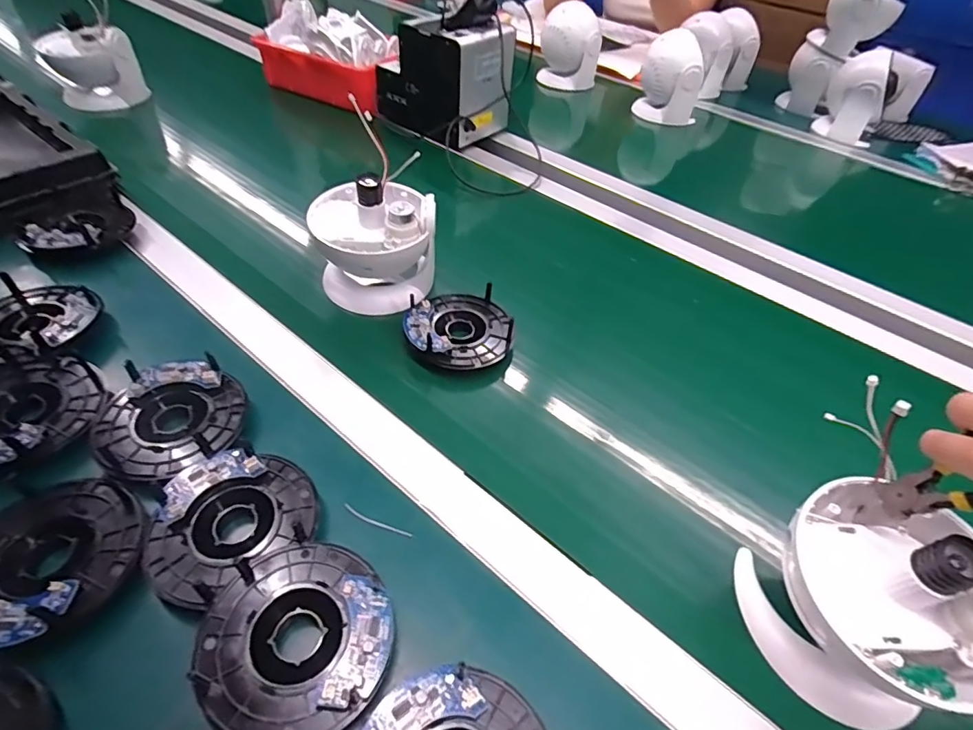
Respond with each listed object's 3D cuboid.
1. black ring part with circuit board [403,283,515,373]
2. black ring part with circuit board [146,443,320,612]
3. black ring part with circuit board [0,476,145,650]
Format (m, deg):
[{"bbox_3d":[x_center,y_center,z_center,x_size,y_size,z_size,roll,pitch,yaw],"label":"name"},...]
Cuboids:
[{"bbox_3d":[-0.025,-0.037,0.479,0.099,0.025,0.096,-5,46,-9],"label":"black ring part with circuit board"},{"bbox_3d":[-0.168,0.096,0.330,0.098,0.018,0.092,-31,55,-30],"label":"black ring part with circuit board"},{"bbox_3d":[-0.266,0.109,0.305,0.093,0.018,0.105,-23,51,-24],"label":"black ring part with circuit board"}]

